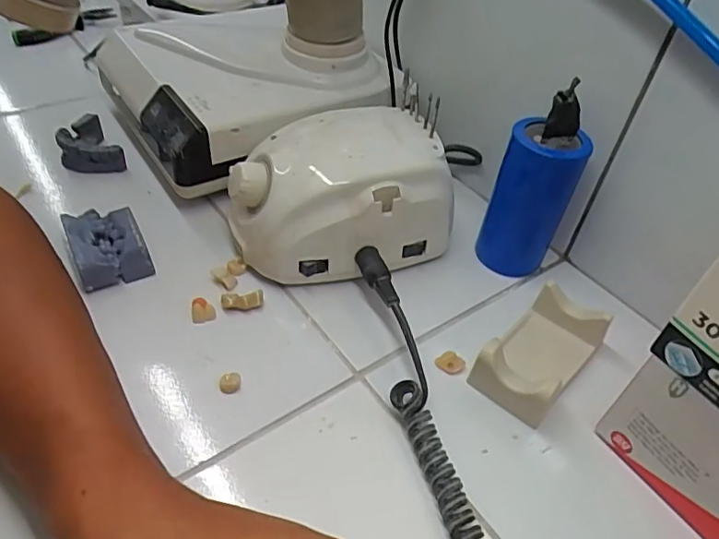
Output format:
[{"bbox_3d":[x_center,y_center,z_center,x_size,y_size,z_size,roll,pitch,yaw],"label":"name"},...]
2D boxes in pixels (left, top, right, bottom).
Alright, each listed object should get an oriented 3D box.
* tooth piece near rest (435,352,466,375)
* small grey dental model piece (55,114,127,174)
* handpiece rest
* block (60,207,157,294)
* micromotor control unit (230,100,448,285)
[{"bbox_3d":[0.055,0.057,0.327,0.017,0.011,0.010,20,45,13],"label":"tooth piece near rest"},{"bbox_3d":[-0.223,-0.100,0.442,0.040,0.029,0.058,-26,53,-30],"label":"small grey dental model piece"},{"bbox_3d":[0.109,0.047,0.322,0.045,0.035,0.090,36,50,26],"label":"handpiece rest"},{"bbox_3d":[-0.161,-0.015,0.347,0.041,0.029,0.046,-18,49,-24],"label":"block"},{"bbox_3d":[-0.015,-0.045,0.365,0.134,0.085,0.102,-23,51,-26],"label":"micromotor control unit"}]

